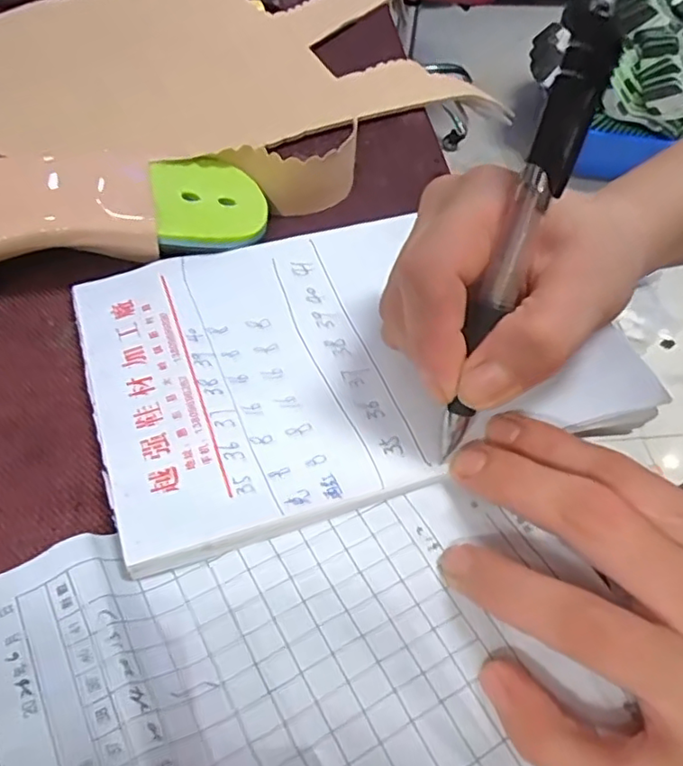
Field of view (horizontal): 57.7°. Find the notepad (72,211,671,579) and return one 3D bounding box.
[{"bbox_3d":[0.006,-0.016,0.243,0.198,0.006,0.130,-14,55,-15],"label":"notepad"}]

